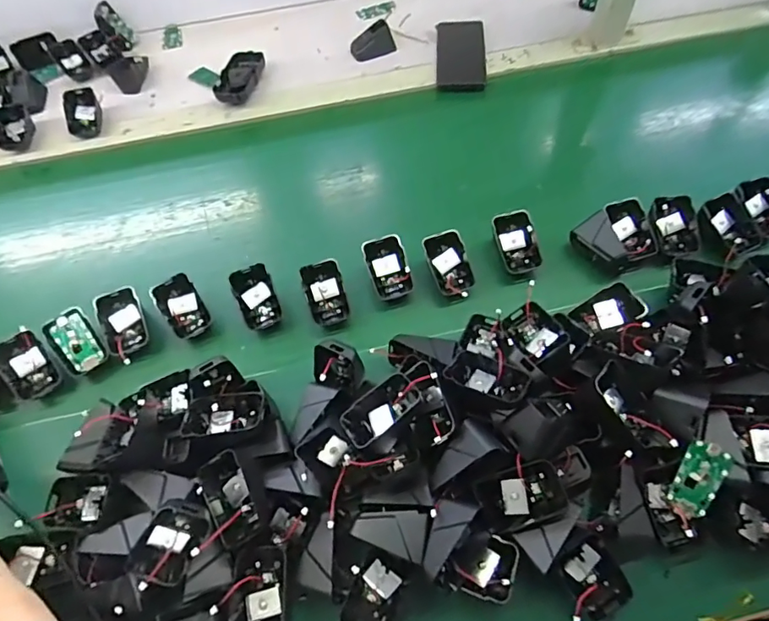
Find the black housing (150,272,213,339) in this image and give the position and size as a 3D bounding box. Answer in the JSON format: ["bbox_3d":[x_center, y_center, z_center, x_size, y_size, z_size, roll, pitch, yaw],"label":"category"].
[{"bbox_3d":[-0.219,0.000,0.535,0.046,0.041,0.064,-31,63,-15],"label":"black housing"}]

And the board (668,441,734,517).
[{"bbox_3d":[0.259,0.138,0.403,0.030,0.006,0.059,26,95,22],"label":"board"}]

